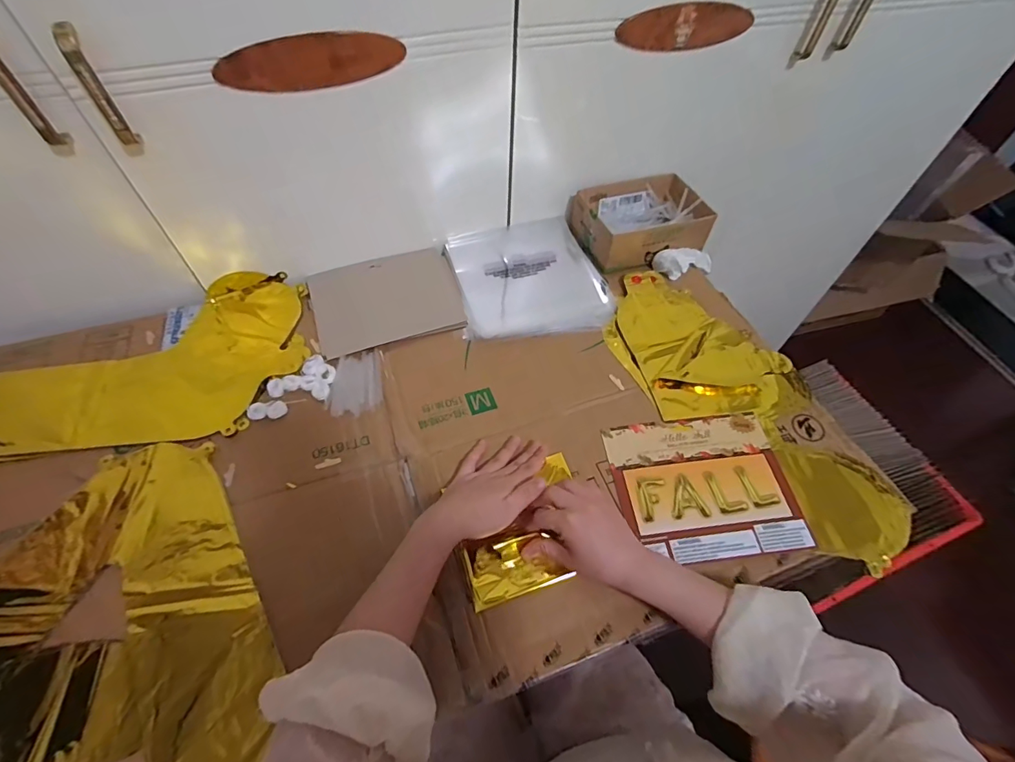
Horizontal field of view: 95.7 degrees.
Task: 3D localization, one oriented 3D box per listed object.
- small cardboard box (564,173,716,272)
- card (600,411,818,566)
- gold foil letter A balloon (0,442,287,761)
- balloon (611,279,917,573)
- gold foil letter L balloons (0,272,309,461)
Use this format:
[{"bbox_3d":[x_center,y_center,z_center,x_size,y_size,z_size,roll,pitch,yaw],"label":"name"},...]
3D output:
[{"bbox_3d":[0.212,-0.253,0.723,0.189,0.058,0.138,-17,57,-14],"label":"small cardboard box"},{"bbox_3d":[0.217,0.113,0.509,0.188,0.005,0.157,-6,55,-6],"label":"card"},{"bbox_3d":[-0.385,0.217,0.407,0.348,0.009,0.332,-4,55,-4],"label":"gold foil letter A balloon"},{"bbox_3d":[0.296,0.019,0.582,0.185,0.022,0.426,-36,63,-24],"label":"balloon"},{"bbox_3d":[-0.460,-0.025,0.570,0.392,0.009,0.254,-12,56,-10],"label":"gold foil letter L balloons"}]

